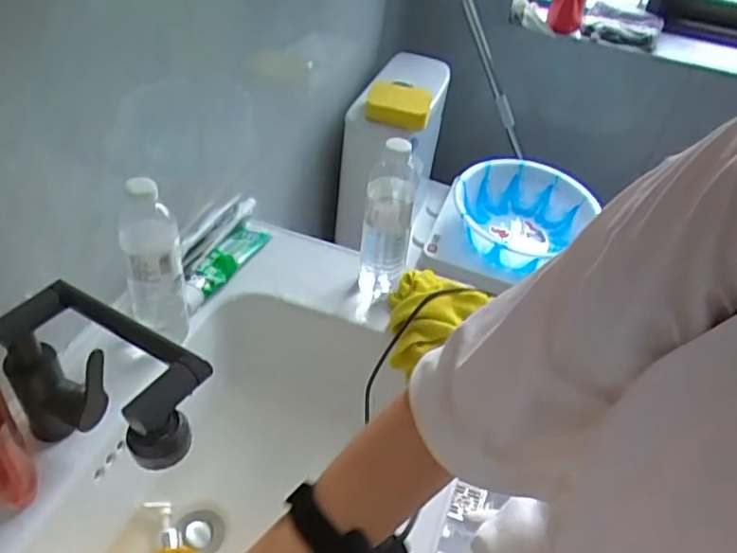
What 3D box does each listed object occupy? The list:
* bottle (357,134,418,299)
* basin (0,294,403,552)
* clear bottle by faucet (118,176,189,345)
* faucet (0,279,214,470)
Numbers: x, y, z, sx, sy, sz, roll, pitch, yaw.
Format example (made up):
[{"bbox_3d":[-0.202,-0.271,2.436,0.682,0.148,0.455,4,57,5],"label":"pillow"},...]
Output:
[{"bbox_3d":[0.027,-0.069,0.830,0.062,0.237,0.069,11,41,4],"label":"bottle"},{"bbox_3d":[-0.177,0.259,0.701,0.297,0.145,0.540,16,42,9],"label":"basin"},{"bbox_3d":[-0.243,-0.017,0.711,0.064,0.208,0.066,-8,43,-17],"label":"clear bottle by faucet"},{"bbox_3d":[-0.241,0.116,0.586,0.209,0.180,0.075,27,45,21],"label":"faucet"}]

